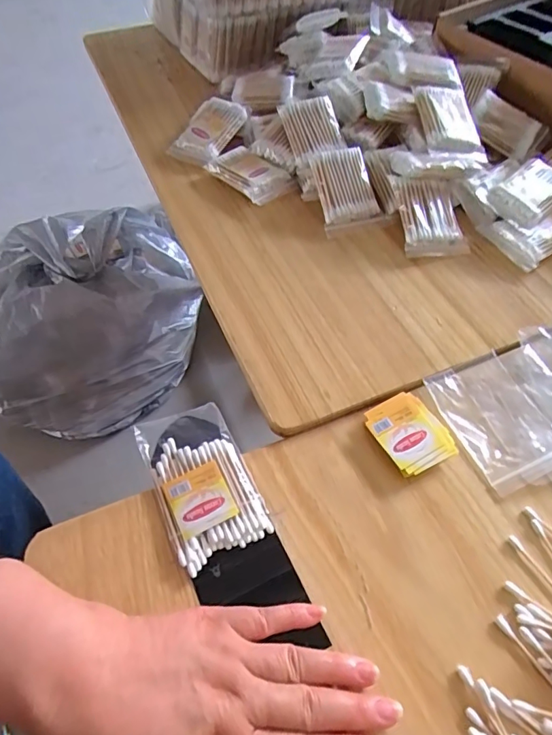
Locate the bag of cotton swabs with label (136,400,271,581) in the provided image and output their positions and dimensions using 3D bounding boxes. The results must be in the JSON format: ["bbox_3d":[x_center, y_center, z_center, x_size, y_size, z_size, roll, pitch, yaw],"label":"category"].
[{"bbox_3d":[-0.053,0.075,0.332,0.063,0.008,0.113,-22,59,-14],"label":"bag of cotton swabs with label"}]

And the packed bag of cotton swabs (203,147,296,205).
[{"bbox_3d":[-0.029,-0.209,0.514,0.095,0.017,0.054,38,64,23],"label":"packed bag of cotton swabs"}]

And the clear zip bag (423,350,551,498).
[{"bbox_3d":[0.166,0.040,0.358,0.068,0.008,0.098,-20,57,-9],"label":"clear zip bag"}]

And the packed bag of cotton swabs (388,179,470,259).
[{"bbox_3d":[0.150,-0.147,0.463,0.062,0.011,0.082,-3,74,-12],"label":"packed bag of cotton swabs"}]

